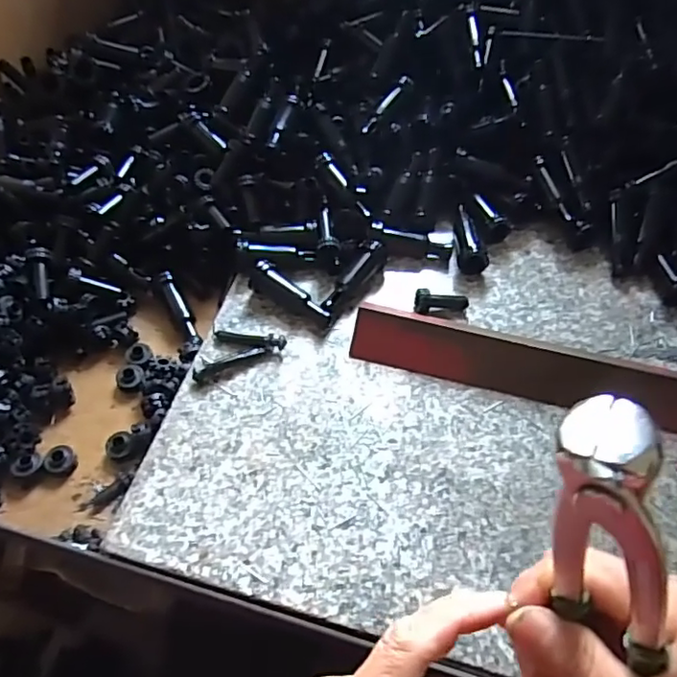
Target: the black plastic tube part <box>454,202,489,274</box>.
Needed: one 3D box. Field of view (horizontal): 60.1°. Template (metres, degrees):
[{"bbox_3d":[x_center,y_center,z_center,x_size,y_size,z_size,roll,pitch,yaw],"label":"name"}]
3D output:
[{"bbox_3d":[0.105,-0.082,0.465,0.022,0.020,0.070,4,55,0],"label":"black plastic tube part"}]

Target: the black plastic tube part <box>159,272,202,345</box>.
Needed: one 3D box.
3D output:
[{"bbox_3d":[-0.118,-0.021,0.440,0.011,0.011,0.074,-22,59,-17],"label":"black plastic tube part"}]

